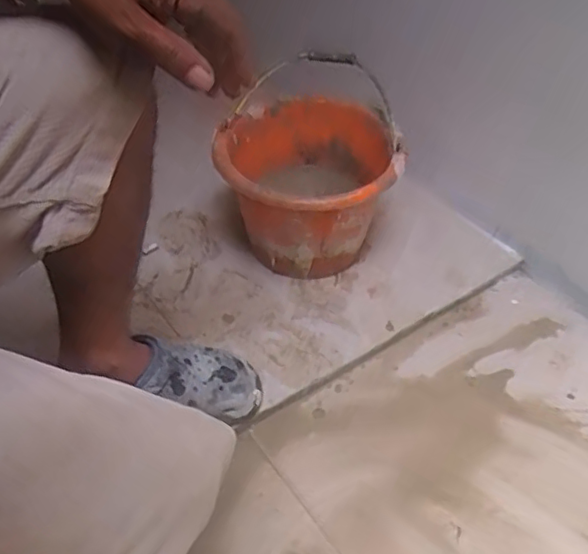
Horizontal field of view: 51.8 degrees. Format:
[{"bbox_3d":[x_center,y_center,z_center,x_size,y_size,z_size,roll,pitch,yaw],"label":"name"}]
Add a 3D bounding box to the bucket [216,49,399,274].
[{"bbox_3d":[0.019,-0.154,0.921,0.258,0.242,0.308,2,43,0],"label":"bucket"}]

